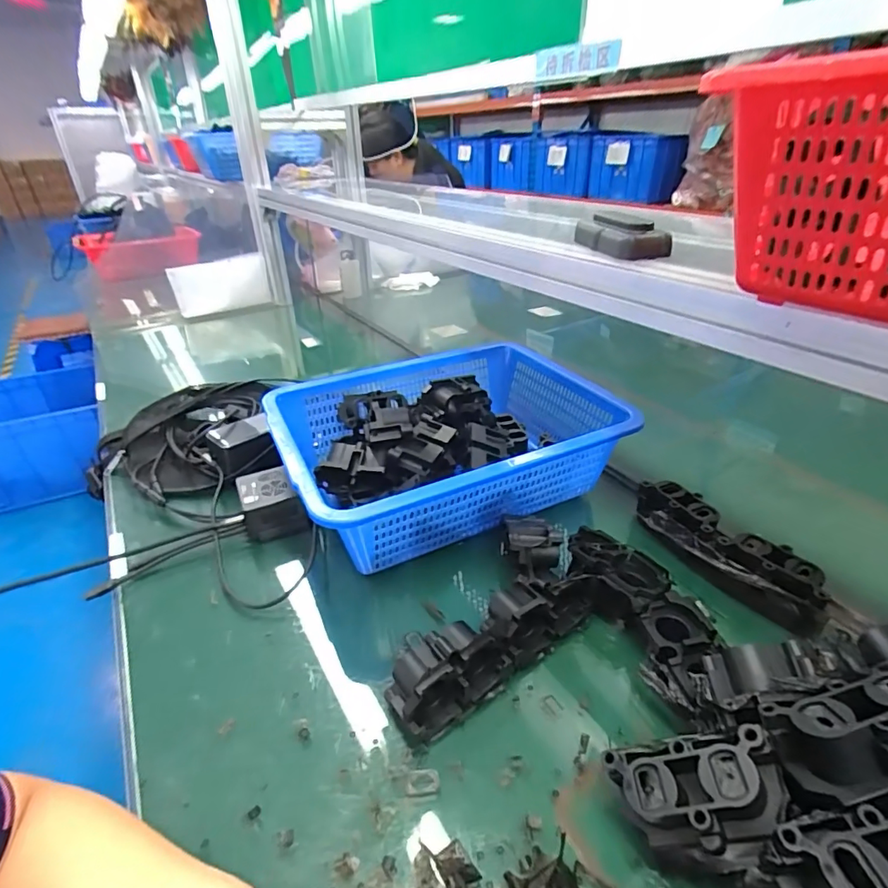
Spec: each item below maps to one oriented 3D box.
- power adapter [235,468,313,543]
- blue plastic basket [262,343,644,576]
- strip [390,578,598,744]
[{"bbox_3d":[-0.208,0.073,0.599,0.069,0.052,0.074,-14,34,-19],"label":"power adapter"},{"bbox_3d":[0.005,-0.004,0.633,0.384,0.108,0.301,-16,34,-22],"label":"blue plastic basket"},{"bbox_3d":[0.042,0.171,0.430,0.196,0.055,0.056,-21,37,-29],"label":"strip"}]

